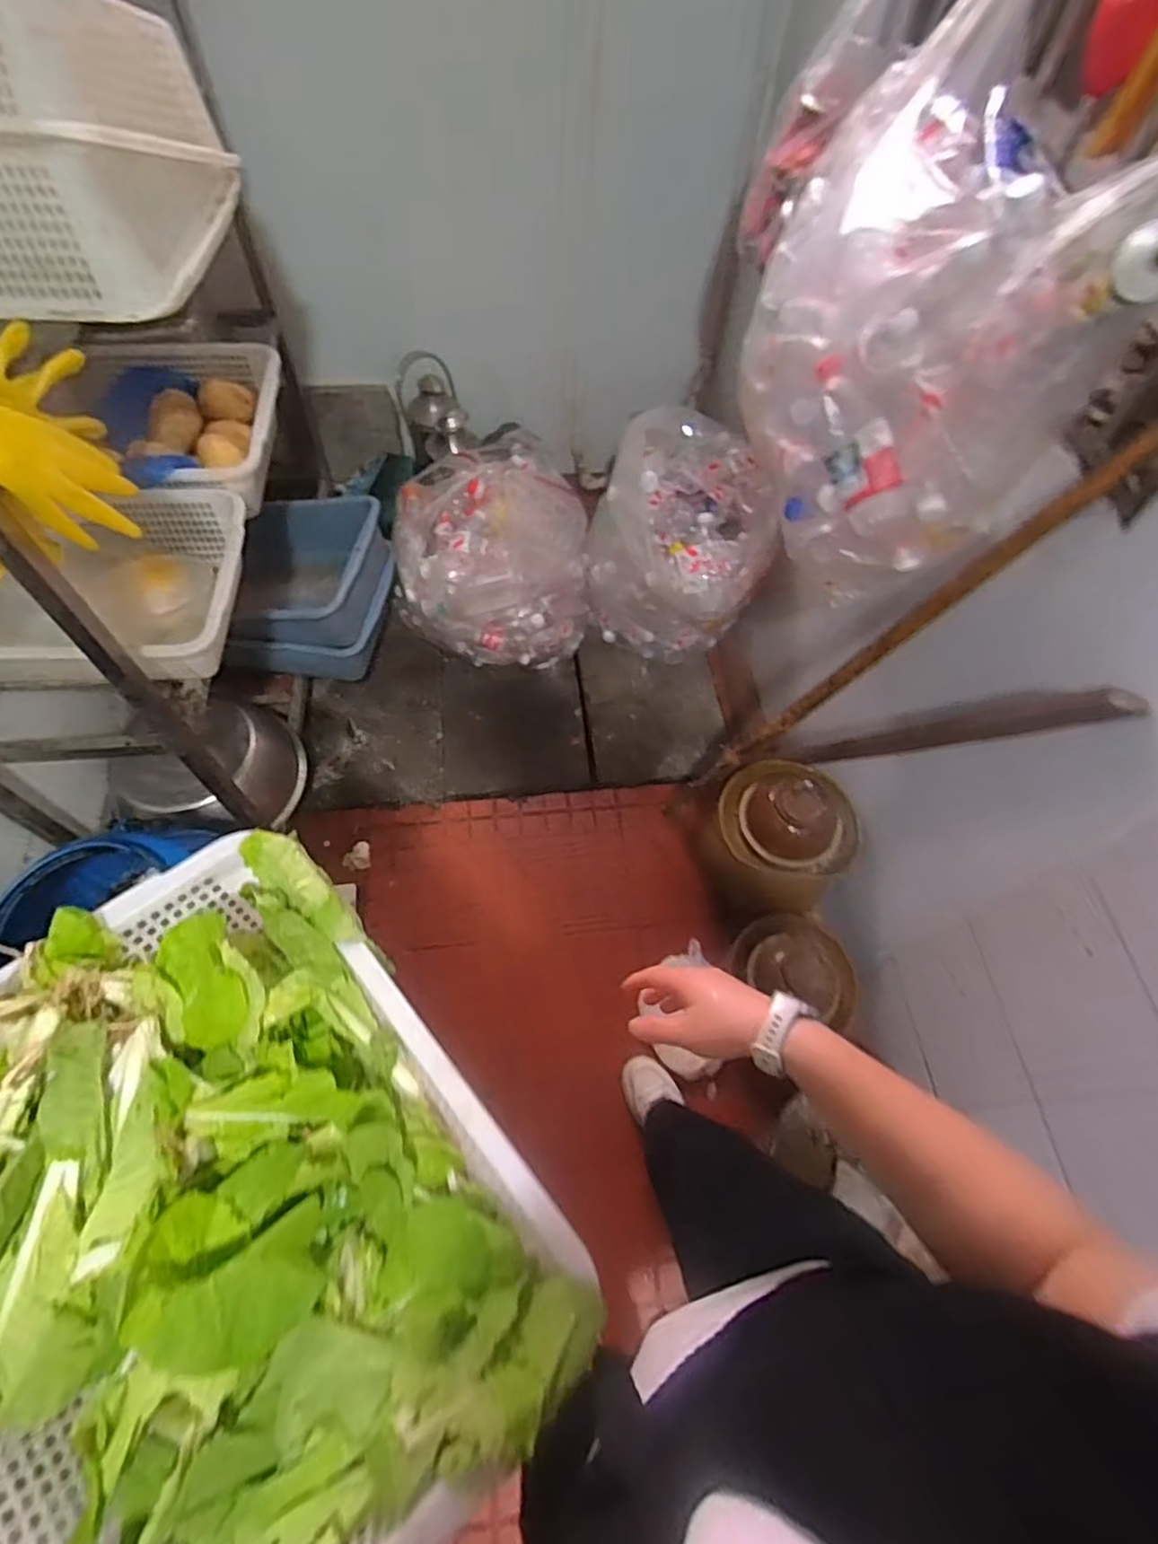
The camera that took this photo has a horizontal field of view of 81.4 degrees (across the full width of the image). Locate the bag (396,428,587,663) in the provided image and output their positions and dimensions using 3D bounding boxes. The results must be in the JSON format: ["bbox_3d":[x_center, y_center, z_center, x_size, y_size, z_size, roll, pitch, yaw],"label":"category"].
[{"bbox_3d":[-0.217,-0.576,1.718,0.475,0.415,0.492,-2,63,-4],"label":"bag"}]

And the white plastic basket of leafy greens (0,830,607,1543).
[{"bbox_3d":[-0.263,0.319,0.485,0.376,0.117,0.469,-37,70,-19],"label":"white plastic basket of leafy greens"}]

